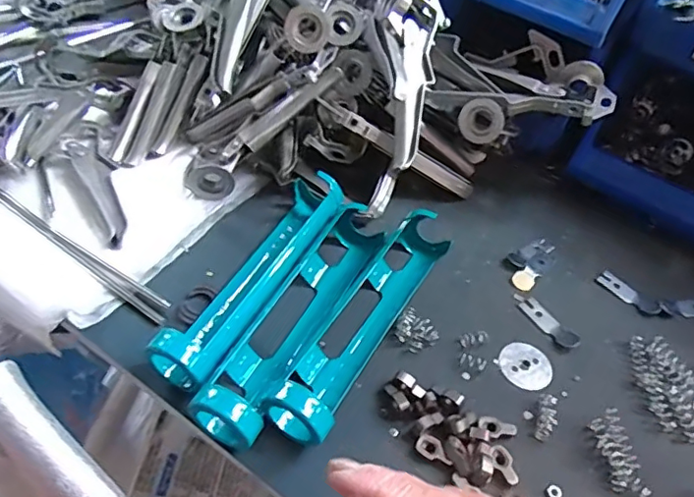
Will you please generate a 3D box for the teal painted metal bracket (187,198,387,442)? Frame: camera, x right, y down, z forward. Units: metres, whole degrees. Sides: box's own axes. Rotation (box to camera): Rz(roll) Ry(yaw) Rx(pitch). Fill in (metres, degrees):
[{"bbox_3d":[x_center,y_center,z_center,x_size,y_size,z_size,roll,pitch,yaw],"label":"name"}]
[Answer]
[{"bbox_3d":[-0.039,0.056,0.482,0.056,0.049,0.255,24,49,15],"label":"teal painted metal bracket"}]

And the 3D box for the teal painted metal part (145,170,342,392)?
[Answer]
[{"bbox_3d":[-0.078,0.019,0.502,0.058,0.043,0.249,23,49,13],"label":"teal painted metal part"}]

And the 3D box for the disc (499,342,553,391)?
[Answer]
[{"bbox_3d":[0.159,0.104,0.487,0.046,0.004,0.044,4,47,-4],"label":"disc"}]

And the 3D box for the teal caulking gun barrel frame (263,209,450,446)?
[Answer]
[{"bbox_3d":[0.016,0.059,0.478,0.051,0.044,0.251,27,50,17],"label":"teal caulking gun barrel frame"}]

